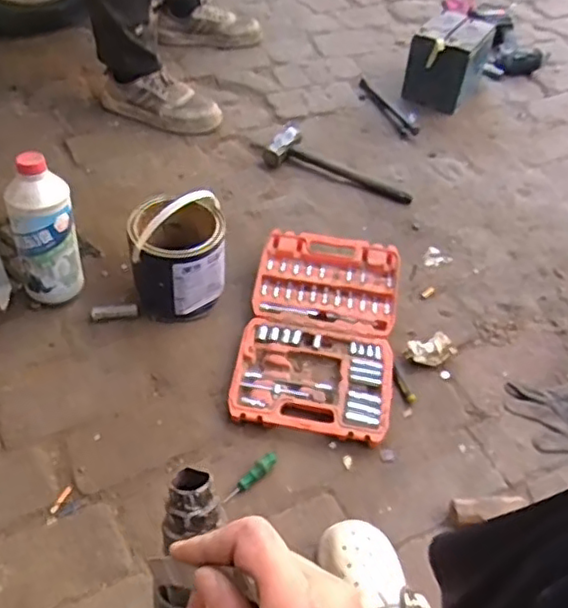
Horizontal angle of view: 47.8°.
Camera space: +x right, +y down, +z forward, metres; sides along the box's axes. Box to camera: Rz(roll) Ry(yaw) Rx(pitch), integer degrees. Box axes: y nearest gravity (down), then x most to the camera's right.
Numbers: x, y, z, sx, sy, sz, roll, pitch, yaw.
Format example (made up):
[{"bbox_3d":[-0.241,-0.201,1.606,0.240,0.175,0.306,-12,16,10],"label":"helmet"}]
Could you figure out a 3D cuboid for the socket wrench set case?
[{"bbox_3d":[0.063,0.040,1.093,0.253,0.052,0.390,11,50,3],"label":"socket wrench set case"}]

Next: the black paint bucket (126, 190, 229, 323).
[{"bbox_3d":[-0.179,-0.090,1.088,0.154,0.182,0.160,3,50,-3],"label":"black paint bucket"}]

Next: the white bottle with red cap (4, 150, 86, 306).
[{"bbox_3d":[-0.389,-0.111,1.043,0.092,0.251,0.089,6,50,-1],"label":"white bottle with red cap"}]

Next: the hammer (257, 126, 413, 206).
[{"bbox_3d":[0.123,-0.300,1.392,0.327,0.040,0.115,20,52,11],"label":"hammer"}]

